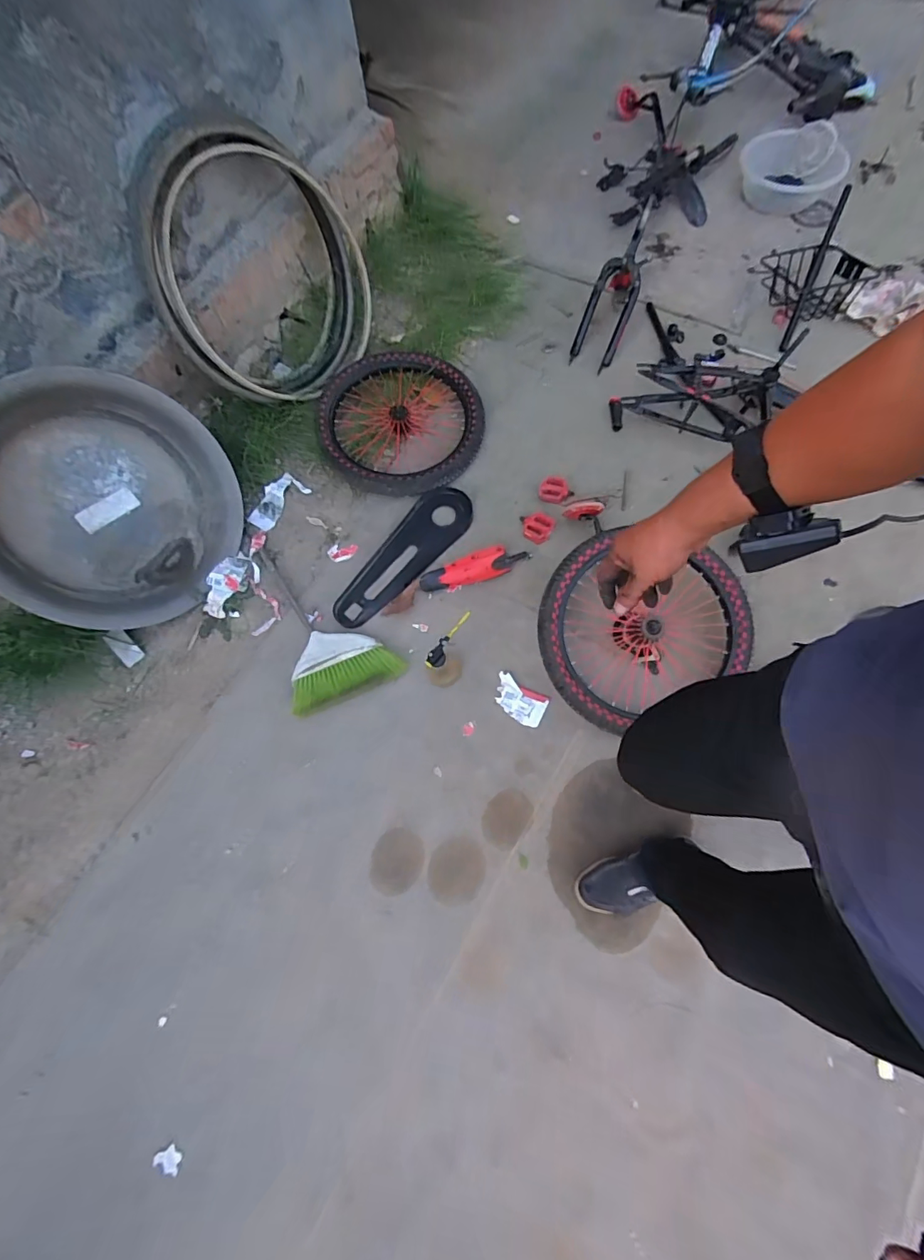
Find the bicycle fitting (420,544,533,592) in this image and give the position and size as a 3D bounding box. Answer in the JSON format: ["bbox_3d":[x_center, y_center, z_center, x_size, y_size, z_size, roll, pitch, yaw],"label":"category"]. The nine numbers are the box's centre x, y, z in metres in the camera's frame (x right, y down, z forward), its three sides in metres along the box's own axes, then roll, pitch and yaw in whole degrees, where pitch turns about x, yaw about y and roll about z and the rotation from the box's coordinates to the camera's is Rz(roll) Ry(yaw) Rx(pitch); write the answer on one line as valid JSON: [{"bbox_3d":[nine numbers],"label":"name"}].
[{"bbox_3d":[0.032,-0.166,1.312,0.292,0.034,0.074,-19,69,-3],"label":"bicycle fitting"}]

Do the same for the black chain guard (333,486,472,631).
[{"bbox_3d":[-0.146,-0.196,1.343,0.168,0.049,0.491,33,75,15],"label":"black chain guard"}]

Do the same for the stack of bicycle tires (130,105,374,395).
[{"bbox_3d":[-0.527,-1.070,1.465,0.181,0.643,0.773,26,44,28],"label":"stack of bicycle tires"}]

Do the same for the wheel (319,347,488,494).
[{"bbox_3d":[-0.182,-0.651,1.485,0.488,0.073,0.529,-1,69,4],"label":"wheel"}]

